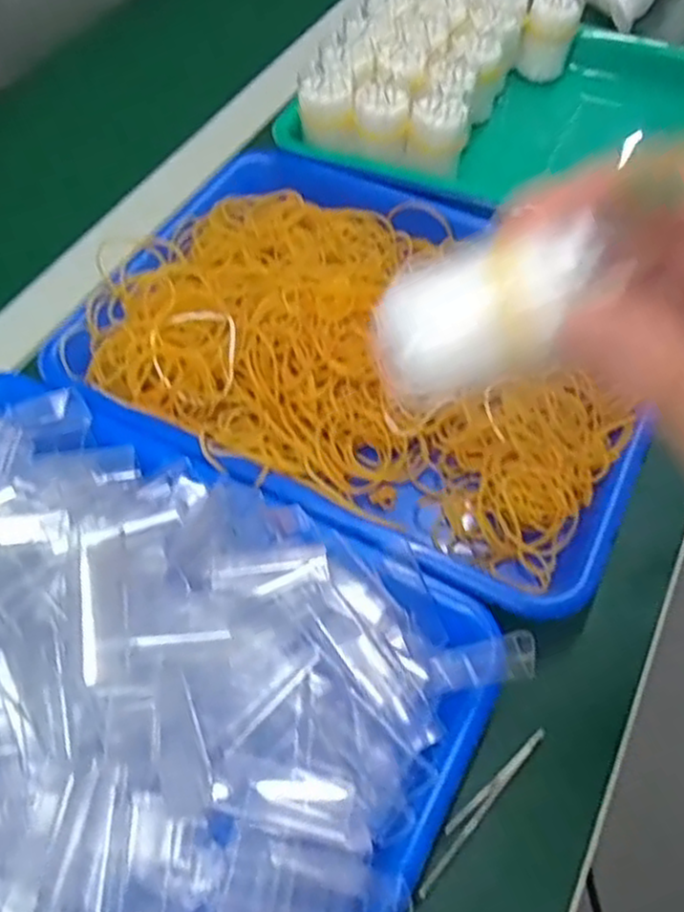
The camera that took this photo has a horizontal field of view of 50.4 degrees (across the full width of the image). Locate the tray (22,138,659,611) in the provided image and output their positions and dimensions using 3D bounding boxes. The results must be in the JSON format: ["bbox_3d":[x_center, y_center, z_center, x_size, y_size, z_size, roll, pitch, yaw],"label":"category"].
[{"bbox_3d":[0.020,-0.075,0.441,0.328,0.046,0.255,23,59,14],"label":"tray"}]

